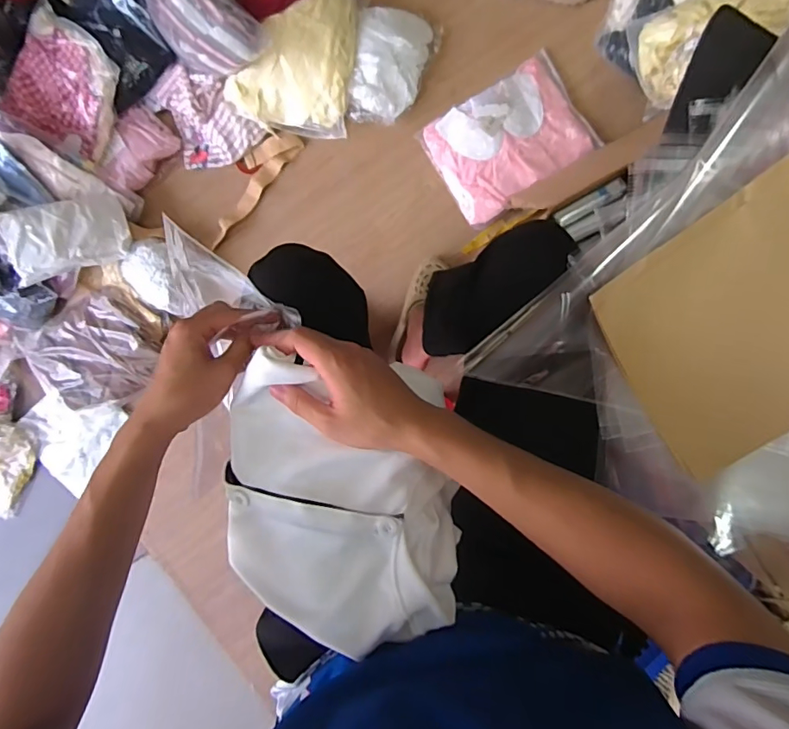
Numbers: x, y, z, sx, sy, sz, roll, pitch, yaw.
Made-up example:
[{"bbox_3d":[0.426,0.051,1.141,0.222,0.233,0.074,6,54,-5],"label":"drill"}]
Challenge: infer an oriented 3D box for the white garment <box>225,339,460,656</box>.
[{"bbox_3d":[-0.045,0.119,0.449,0.208,0.089,0.237,5,93,1],"label":"white garment"}]

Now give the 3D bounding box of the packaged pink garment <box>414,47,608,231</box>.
[{"bbox_3d":[0.248,-0.473,1.029,0.316,0.038,0.250,-32,92,3],"label":"packaged pink garment"}]

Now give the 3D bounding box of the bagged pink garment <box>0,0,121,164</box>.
[{"bbox_3d":[-0.665,-0.567,0.978,0.216,0.046,0.214,32,108,-6],"label":"bagged pink garment"}]

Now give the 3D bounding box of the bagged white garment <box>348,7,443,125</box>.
[{"bbox_3d":[0.001,-0.628,1.015,0.167,0.061,0.232,8,93,1],"label":"bagged white garment"}]

